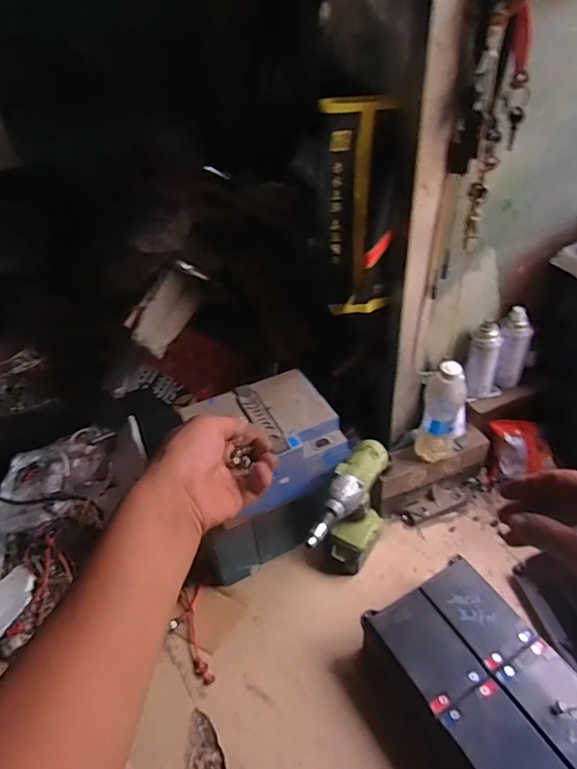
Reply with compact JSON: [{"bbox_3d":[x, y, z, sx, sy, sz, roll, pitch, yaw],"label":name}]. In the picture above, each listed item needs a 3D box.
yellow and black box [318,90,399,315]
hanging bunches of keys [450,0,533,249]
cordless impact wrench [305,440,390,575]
[{"bbox_3d":[0.101,-0.239,0.733,0.117,0.292,0.073,3,41,10],"label":"yellow and black box"},{"bbox_3d":[0.269,-0.337,0.687,0.101,0.280,0.034,-28,45,-25],"label":"hanging bunches of keys"},{"bbox_3d":[0.099,0.236,0.849,0.082,0.223,0.218,14,43,21],"label":"cordless impact wrench"}]

